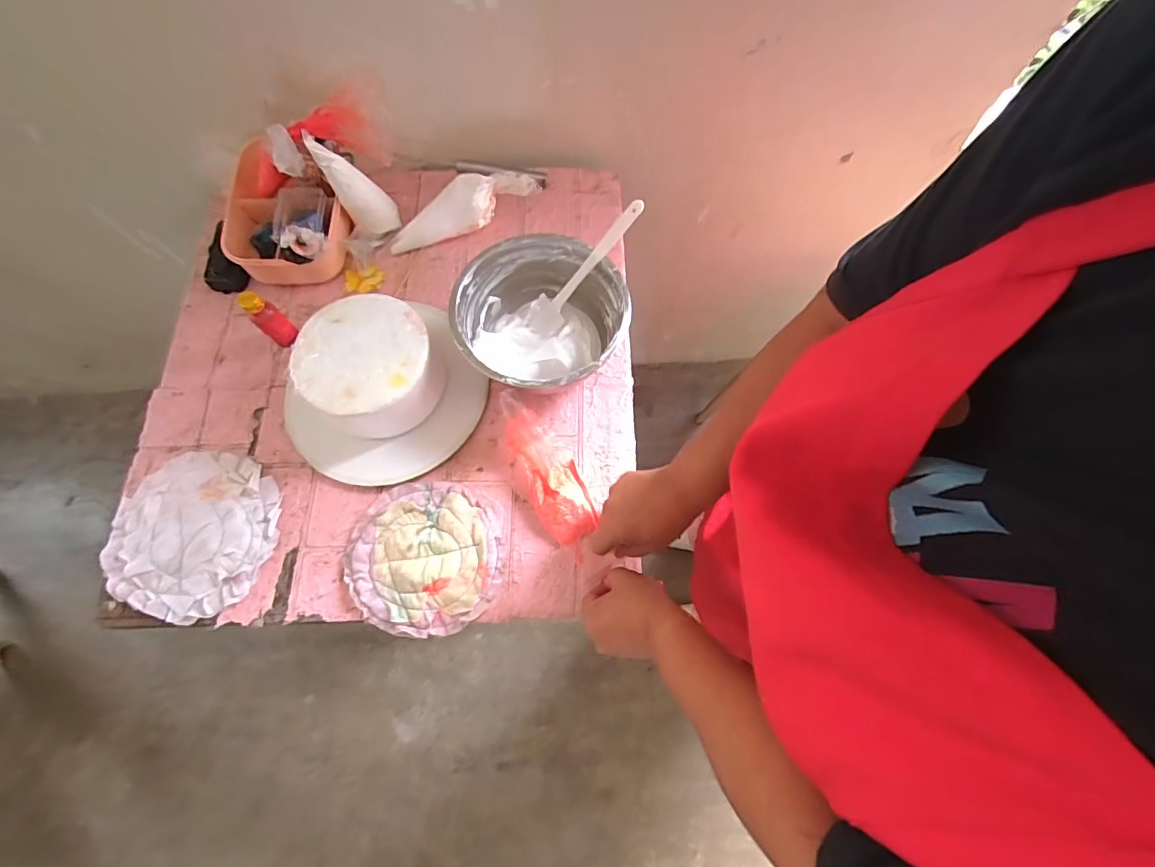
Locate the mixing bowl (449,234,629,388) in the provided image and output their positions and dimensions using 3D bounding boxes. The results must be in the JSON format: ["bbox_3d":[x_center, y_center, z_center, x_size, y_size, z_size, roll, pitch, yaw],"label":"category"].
[{"bbox_3d":[-0.044,-0.124,0.562,0.176,0.087,0.183,0,71,0],"label":"mixing bowl"}]

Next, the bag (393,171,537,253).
[{"bbox_3d":[-0.159,-0.305,0.659,0.216,0.061,0.045,-27,70,1],"label":"bag"}]

